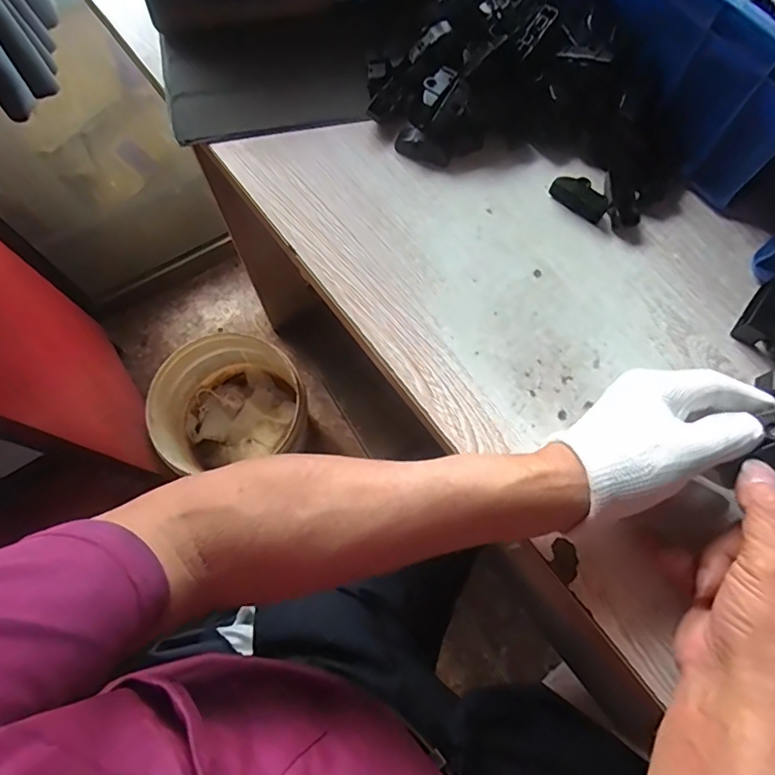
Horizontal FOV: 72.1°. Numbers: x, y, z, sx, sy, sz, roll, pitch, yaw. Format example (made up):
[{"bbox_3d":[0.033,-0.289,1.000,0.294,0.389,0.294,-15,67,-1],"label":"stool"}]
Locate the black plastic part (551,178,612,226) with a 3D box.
[{"bbox_3d":[0.153,-0.151,0.422,0.046,0.018,0.018,37,76,10],"label":"black plastic part"}]

